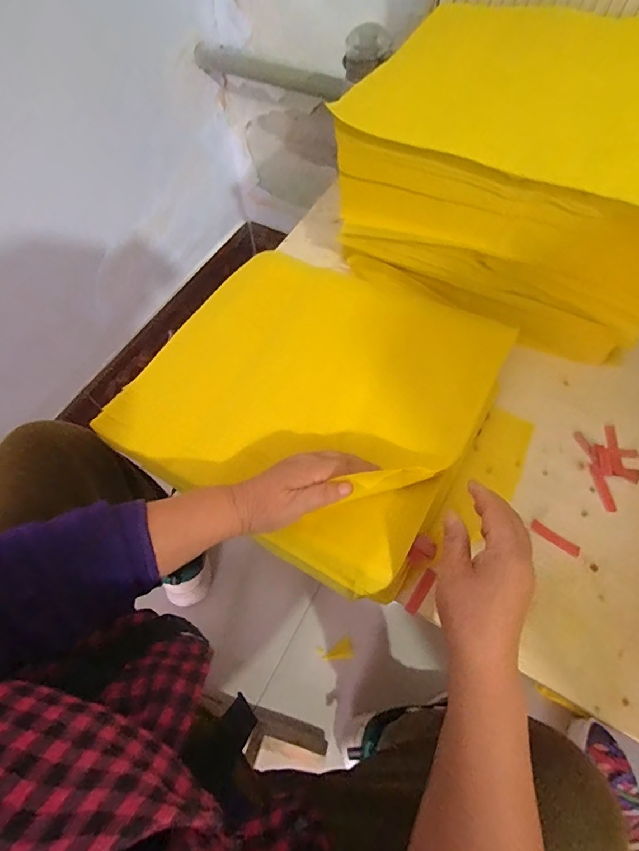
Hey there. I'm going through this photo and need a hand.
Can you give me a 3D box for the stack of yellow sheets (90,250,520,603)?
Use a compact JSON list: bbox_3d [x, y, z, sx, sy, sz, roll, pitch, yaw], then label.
[{"bbox_3d":[0.000,-0.057,0.482,0.360,0.033,0.369,28,67,15],"label":"stack of yellow sheets"}]

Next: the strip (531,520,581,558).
[{"bbox_3d":[0.229,0.110,0.409,0.047,0.004,0.012,33,68,17],"label":"strip"}]

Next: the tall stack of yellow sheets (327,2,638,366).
[{"bbox_3d":[0.239,-0.282,0.501,0.353,0.216,0.264,26,66,14],"label":"tall stack of yellow sheets"}]

